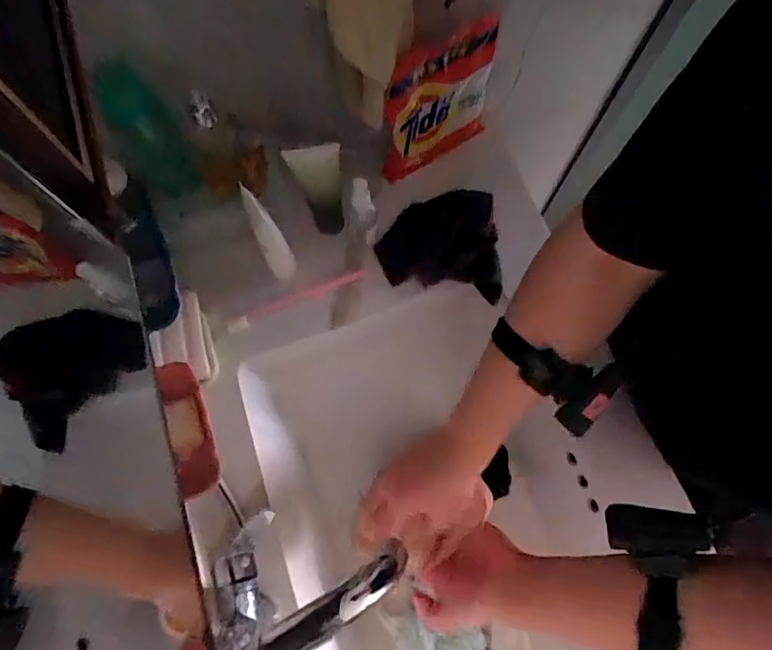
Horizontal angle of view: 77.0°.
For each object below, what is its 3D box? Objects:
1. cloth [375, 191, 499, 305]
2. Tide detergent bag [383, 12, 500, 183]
[{"bbox_3d":[0.075,-0.111,0.630,0.157,0.016,0.129,11,87,8],"label":"cloth"},{"bbox_3d":[0.061,-0.279,0.624,0.154,0.189,0.055,-25,74,-8],"label":"Tide detergent bag"}]

